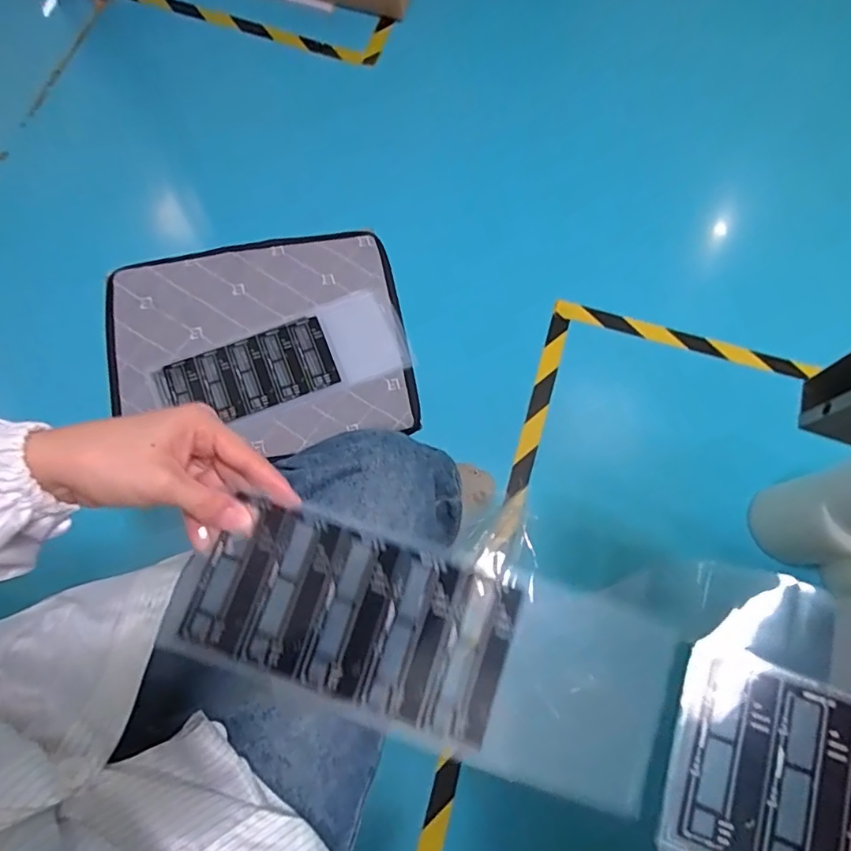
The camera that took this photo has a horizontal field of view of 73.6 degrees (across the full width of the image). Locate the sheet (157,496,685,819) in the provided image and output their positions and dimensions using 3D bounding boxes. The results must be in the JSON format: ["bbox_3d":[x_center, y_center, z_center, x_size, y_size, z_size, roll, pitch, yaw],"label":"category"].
[{"bbox_3d":[-0.006,0.117,0.314,0.267,0.007,0.092,15,79,8],"label":"sheet"}]

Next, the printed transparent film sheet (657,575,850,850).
[{"bbox_3d":[0.182,0.155,0.292,0.093,0.007,0.147,15,72,13],"label":"printed transparent film sheet"}]

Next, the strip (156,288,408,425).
[{"bbox_3d":[-0.157,-0.068,0.641,0.269,0.010,0.104,-22,74,-8],"label":"strip"}]

